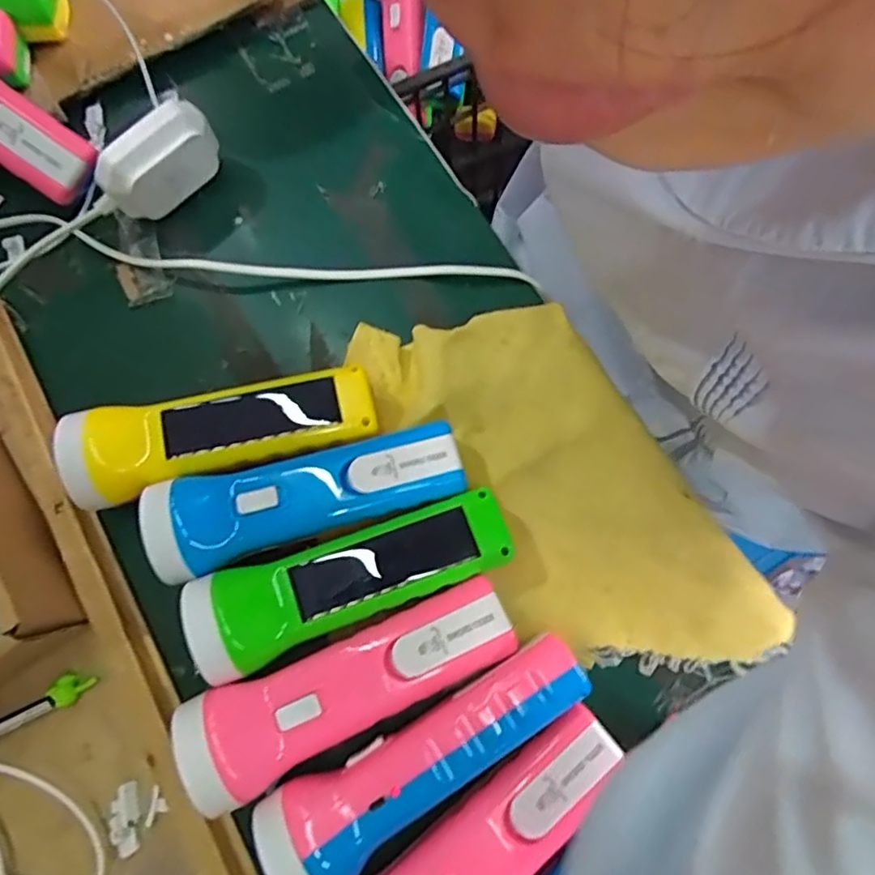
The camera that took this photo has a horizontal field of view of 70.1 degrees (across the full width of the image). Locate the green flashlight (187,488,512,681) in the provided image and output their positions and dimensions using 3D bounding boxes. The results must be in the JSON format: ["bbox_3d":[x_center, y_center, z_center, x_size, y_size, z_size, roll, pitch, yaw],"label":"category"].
[{"bbox_3d":[-0.042,0.072,0.319,0.163,0.043,0.050,-19,75,-2],"label":"green flashlight"}]

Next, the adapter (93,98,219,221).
[{"bbox_3d":[-0.167,-0.165,0.383,0.073,0.055,0.023,-44,77,-7],"label":"adapter"}]

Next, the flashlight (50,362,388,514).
[{"bbox_3d":[-0.114,-0.002,0.339,0.163,0.049,0.050,-12,75,-1],"label":"flashlight"}]

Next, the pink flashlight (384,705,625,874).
[{"bbox_3d":[0.016,0.188,0.287,0.167,0.039,0.051,-42,77,-8],"label":"pink flashlight"}]

